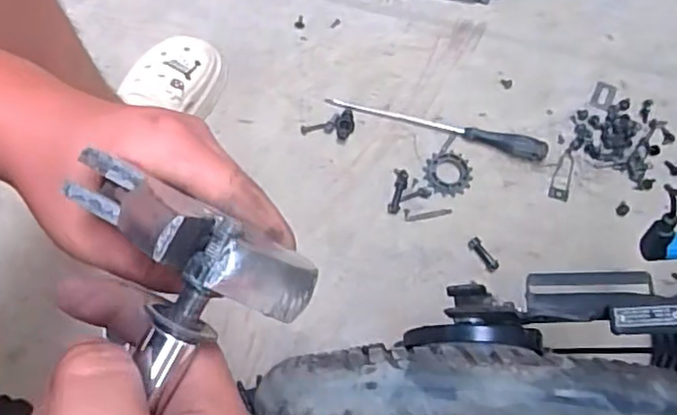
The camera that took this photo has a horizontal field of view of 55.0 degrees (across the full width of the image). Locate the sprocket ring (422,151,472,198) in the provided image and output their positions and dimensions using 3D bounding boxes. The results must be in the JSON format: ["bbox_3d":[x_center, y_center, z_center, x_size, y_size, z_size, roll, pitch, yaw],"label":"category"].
[{"bbox_3d":[0.149,-0.046,0.886,0.062,0.006,0.063,0,69,-1],"label":"sprocket ring"}]

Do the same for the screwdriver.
[{"bbox_3d":[0.134,-0.112,0.897,0.306,0.025,0.027,14,70,4],"label":"screwdriver"}]

